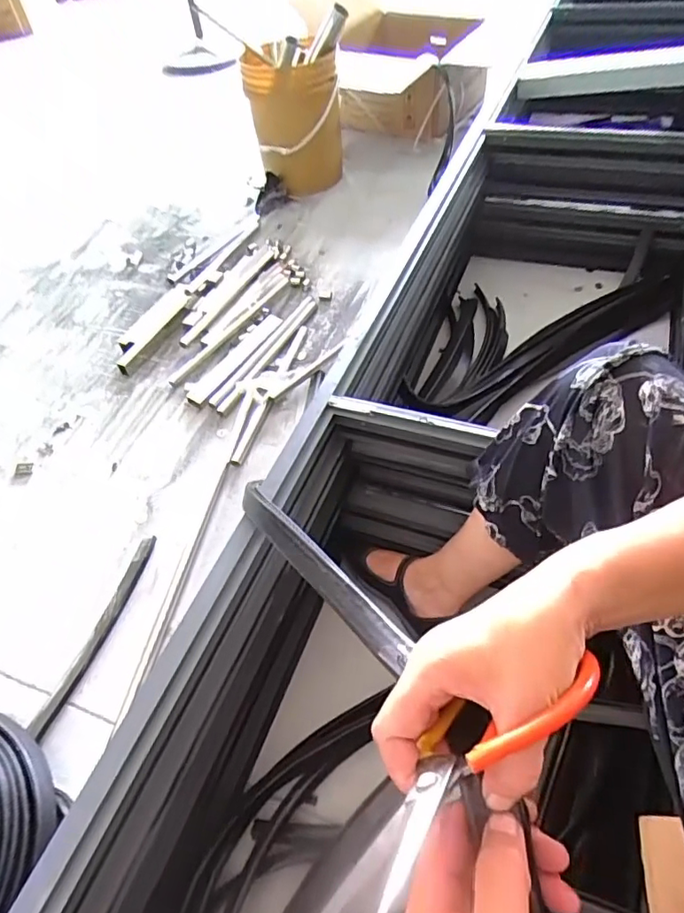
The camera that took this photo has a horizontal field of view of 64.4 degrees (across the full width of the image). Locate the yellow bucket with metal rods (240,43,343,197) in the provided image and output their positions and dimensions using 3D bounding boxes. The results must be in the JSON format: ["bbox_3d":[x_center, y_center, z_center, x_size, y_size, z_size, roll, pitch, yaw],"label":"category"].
[{"bbox_3d":[-0.137,-0.986,1.620,0.264,0.366,0.287,-6,51,0],"label":"yellow bucket with metal rods"}]

